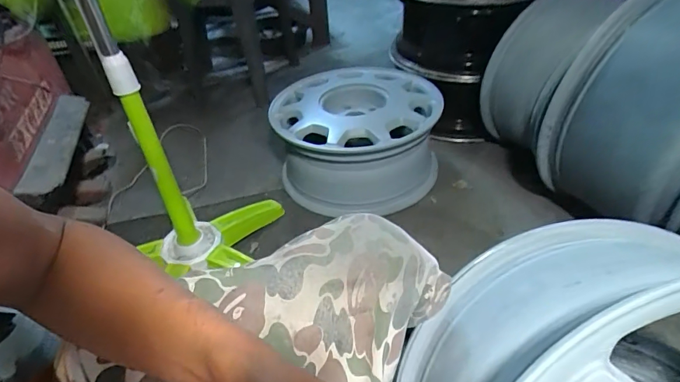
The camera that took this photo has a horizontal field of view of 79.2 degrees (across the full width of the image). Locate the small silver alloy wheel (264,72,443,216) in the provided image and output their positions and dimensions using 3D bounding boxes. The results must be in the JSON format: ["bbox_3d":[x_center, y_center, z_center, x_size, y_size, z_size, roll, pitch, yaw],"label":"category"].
[{"bbox_3d":[0.035,-0.158,1.122,0.407,0.228,0.418,-4,40,3],"label":"small silver alloy wheel"}]

